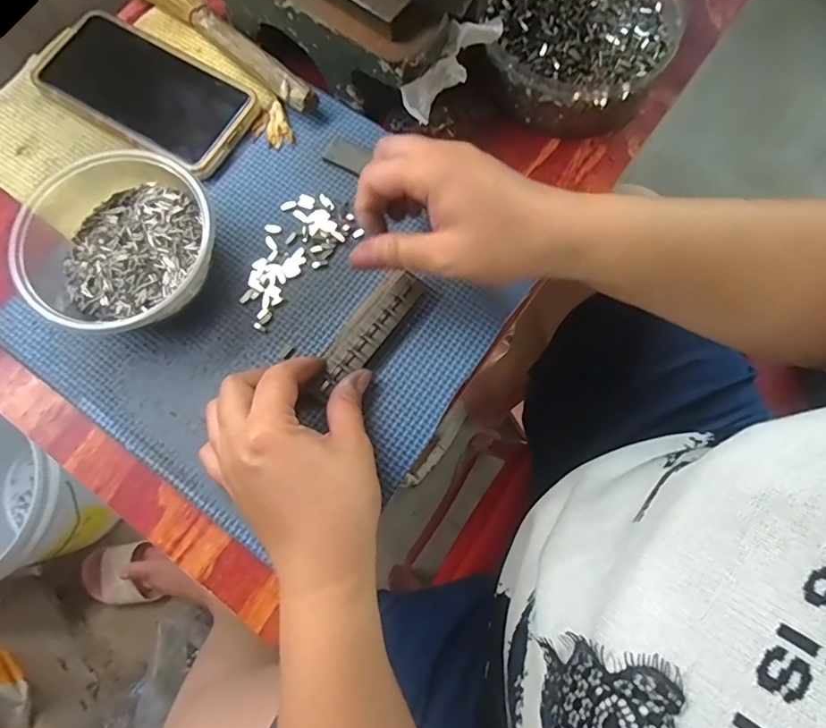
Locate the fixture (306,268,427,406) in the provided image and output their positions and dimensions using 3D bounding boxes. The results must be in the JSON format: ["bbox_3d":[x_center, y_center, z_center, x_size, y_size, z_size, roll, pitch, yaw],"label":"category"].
[{"bbox_3d":[-0.031,-0.019,0.316,0.028,0.014,0.098,36,78,9],"label":"fixture"}]

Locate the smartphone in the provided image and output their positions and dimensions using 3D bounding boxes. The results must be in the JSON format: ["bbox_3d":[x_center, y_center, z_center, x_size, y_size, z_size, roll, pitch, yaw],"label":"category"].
[{"bbox_3d":[-0.191,-0.196,0.356,0.156,0.009,0.075,31,78,8],"label":"smartphone"}]

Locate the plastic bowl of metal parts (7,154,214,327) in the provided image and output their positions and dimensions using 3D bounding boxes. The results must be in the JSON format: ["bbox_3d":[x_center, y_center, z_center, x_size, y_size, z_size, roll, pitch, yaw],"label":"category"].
[{"bbox_3d":[-0.182,-0.075,0.312,0.111,0.046,0.117,0,75,0],"label":"plastic bowl of metal parts"}]

